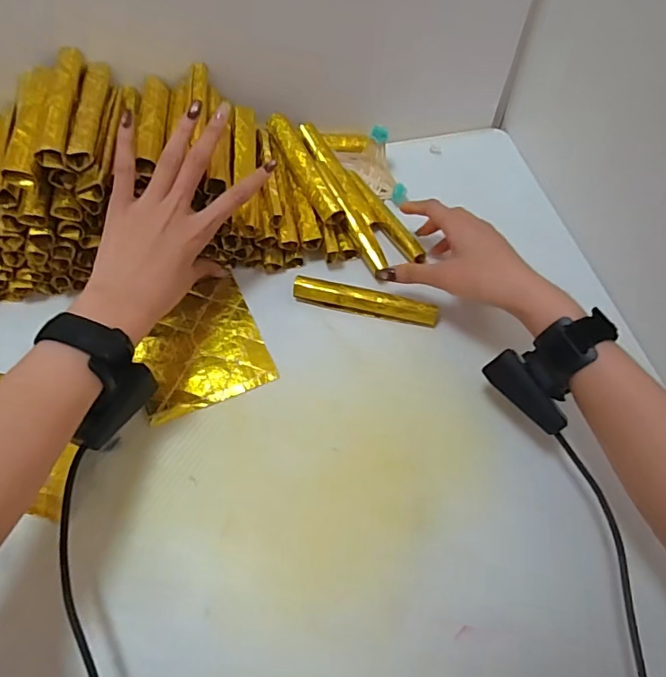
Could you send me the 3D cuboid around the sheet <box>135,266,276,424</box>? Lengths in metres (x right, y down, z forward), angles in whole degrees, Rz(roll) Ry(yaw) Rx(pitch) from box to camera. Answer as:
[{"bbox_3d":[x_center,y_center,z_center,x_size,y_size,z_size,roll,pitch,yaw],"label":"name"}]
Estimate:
[{"bbox_3d":[-0.121,0.006,0.453,0.108,0.008,0.117,-23,65,-13],"label":"sheet"}]

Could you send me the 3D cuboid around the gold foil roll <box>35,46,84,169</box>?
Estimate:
[{"bbox_3d":[-0.216,-0.190,0.401,0.019,0.019,0.127,-5,62,-4],"label":"gold foil roll"}]

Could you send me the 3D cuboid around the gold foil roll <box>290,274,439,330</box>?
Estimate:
[{"bbox_3d":[0.031,-0.034,0.469,0.135,0.021,0.019,13,63,5],"label":"gold foil roll"}]

